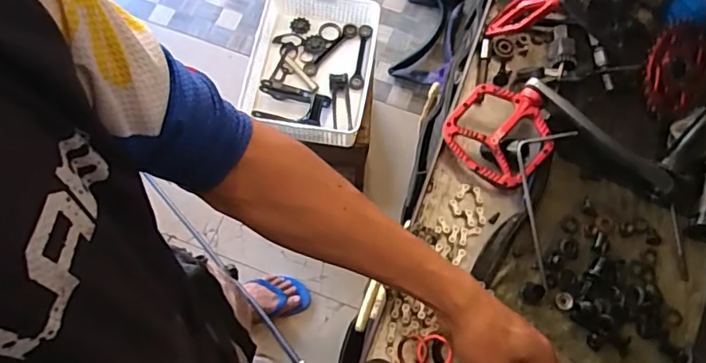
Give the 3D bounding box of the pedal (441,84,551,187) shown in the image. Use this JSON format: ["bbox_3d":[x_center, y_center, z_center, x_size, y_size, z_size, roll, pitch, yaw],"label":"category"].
[{"bbox_3d":[0.172,-0.059,0.634,0.113,0.016,0.111,44,91,9],"label":"pedal"}]

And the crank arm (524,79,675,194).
[{"bbox_3d":[0.281,-0.053,0.625,0.197,0.028,0.017,38,72,-2],"label":"crank arm"}]

